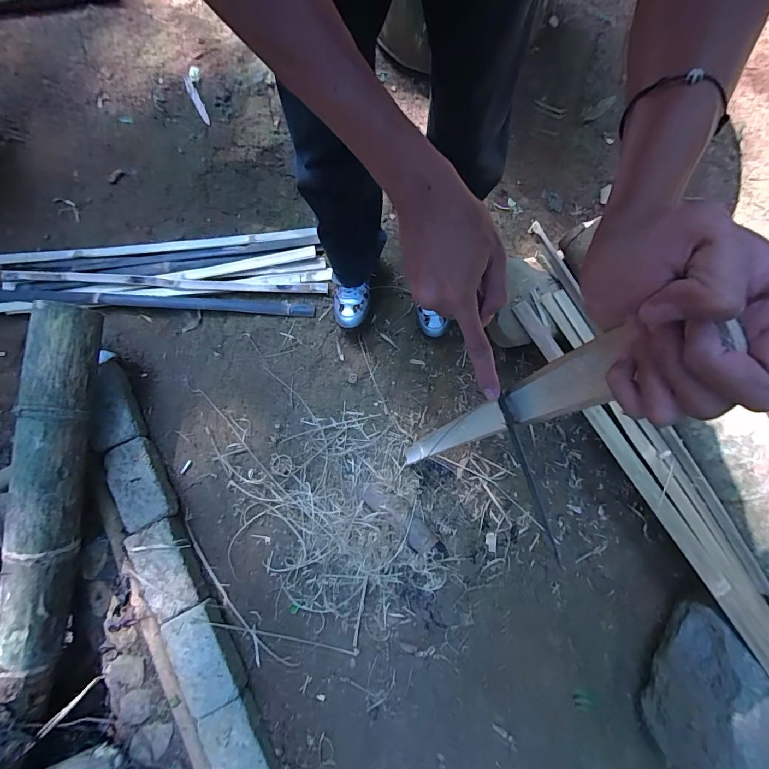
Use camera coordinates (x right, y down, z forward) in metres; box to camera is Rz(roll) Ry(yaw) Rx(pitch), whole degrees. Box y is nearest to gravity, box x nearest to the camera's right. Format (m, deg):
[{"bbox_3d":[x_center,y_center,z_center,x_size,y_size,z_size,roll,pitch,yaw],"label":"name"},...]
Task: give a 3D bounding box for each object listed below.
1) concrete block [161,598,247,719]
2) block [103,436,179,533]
[{"bbox_3d":[-0.408,0.609,0.894,0.112,0.087,0.209,-26,81,-5],"label":"concrete block"},{"bbox_3d":[-0.592,0.243,0.963,0.108,0.073,0.199,-27,81,-5],"label":"block"}]

